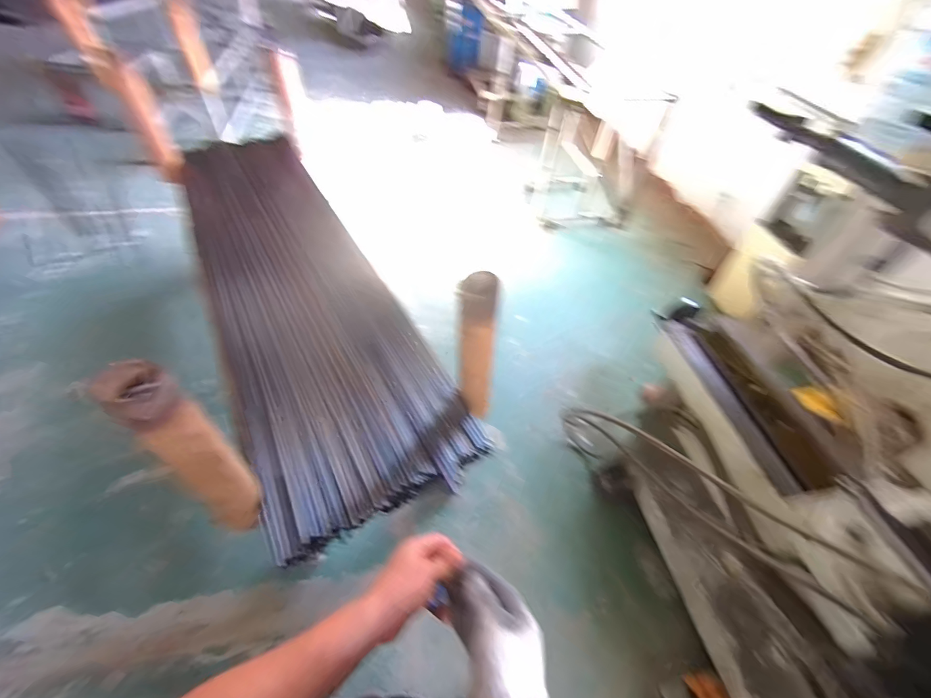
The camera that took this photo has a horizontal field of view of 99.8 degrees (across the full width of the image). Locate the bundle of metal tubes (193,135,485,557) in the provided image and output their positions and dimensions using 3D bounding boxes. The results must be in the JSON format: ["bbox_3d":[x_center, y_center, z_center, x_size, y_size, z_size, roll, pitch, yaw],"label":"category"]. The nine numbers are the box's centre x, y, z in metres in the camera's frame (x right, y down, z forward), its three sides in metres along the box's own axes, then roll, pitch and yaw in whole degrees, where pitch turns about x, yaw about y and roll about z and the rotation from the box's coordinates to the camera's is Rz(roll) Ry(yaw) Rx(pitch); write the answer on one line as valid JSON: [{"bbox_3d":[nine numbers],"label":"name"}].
[{"bbox_3d":[-0.591,-0.259,1.384,0.556,0.134,1.814,-22,52,-18],"label":"bundle of metal tubes"}]

